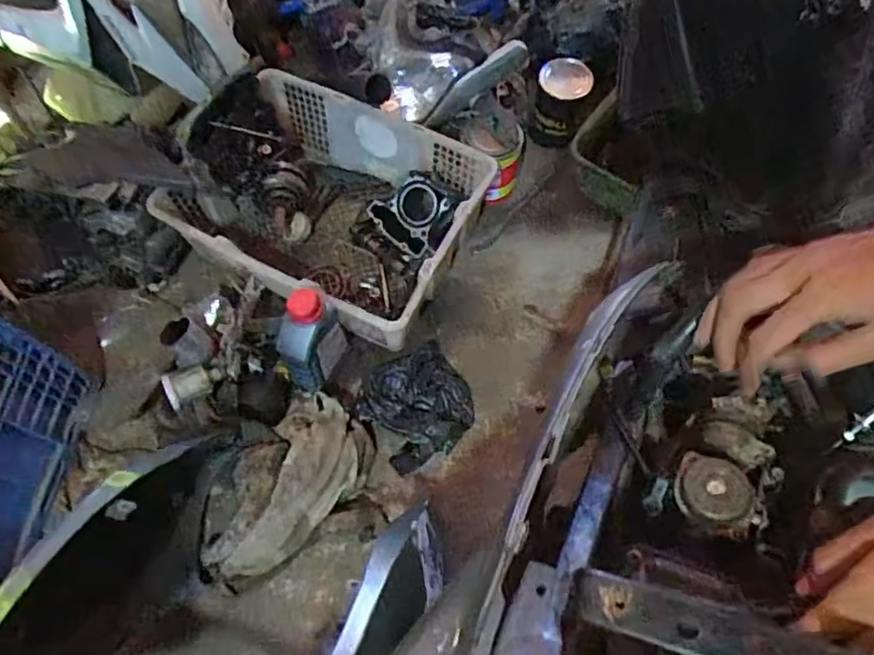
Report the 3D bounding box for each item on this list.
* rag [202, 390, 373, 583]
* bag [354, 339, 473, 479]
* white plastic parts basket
[{"bbox_3d":[-0.209,0.237,0.894,0.159,0.104,0.290,22,66,9],"label":"rag"},{"bbox_3d":[-0.031,0.118,0.975,0.174,0.054,0.175,-28,68,-14],"label":"bag"},{"bbox_3d":[-0.181,-0.206,1.055,0.462,0.173,0.371,25,66,10],"label":"white plastic parts basket"}]

